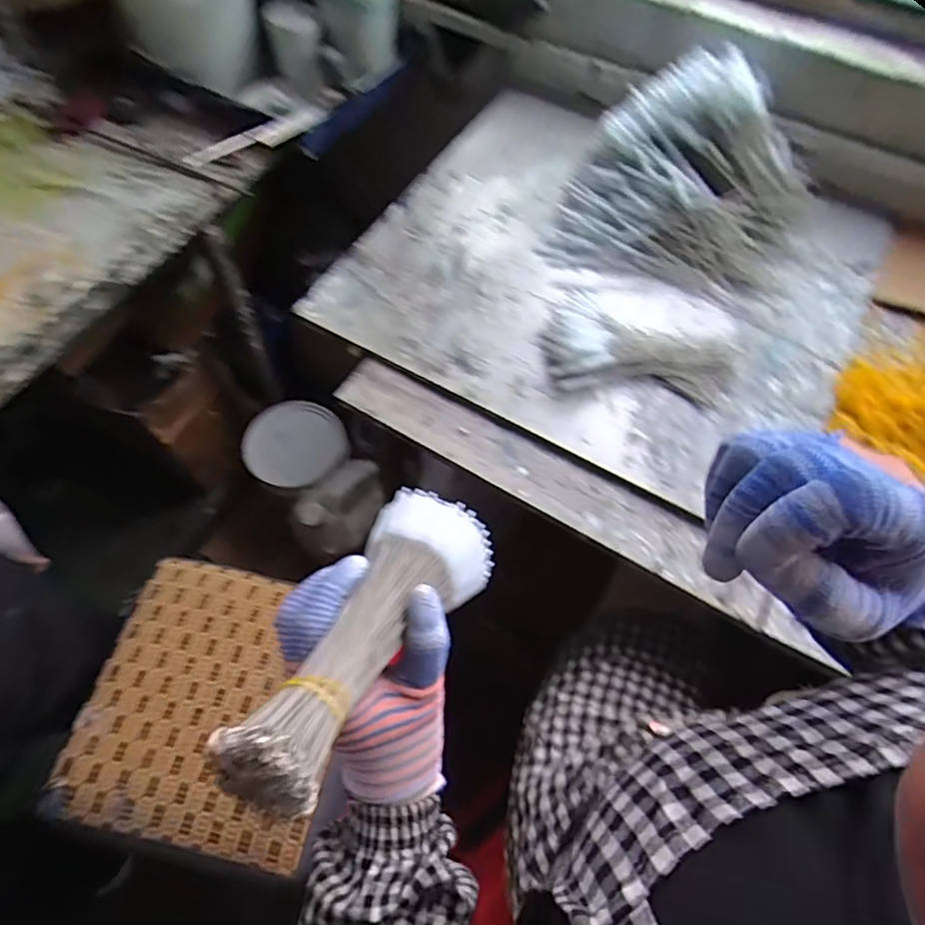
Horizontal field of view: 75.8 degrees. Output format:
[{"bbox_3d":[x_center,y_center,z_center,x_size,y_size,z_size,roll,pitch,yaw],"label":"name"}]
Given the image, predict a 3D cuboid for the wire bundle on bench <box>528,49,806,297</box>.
[{"bbox_3d":[0.284,-0.364,0.753,0.299,0.171,0.235,11,59,4],"label":"wire bundle on bench"}]

